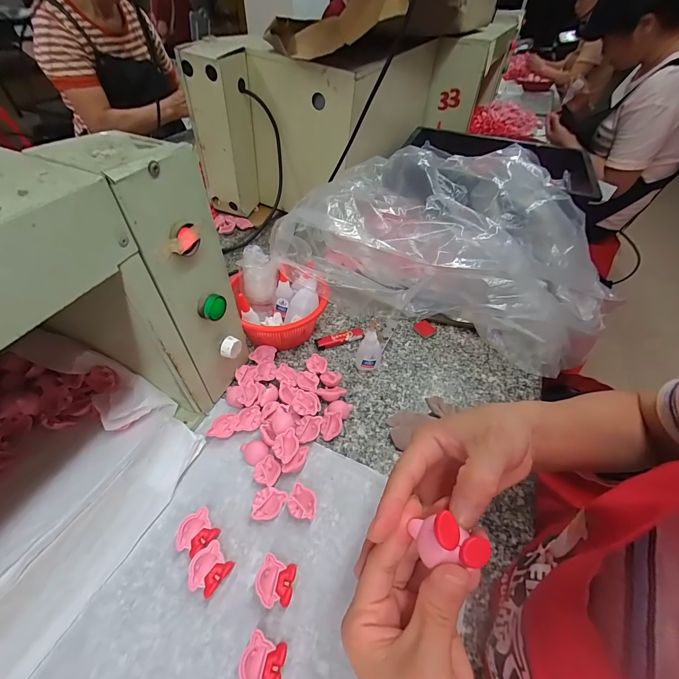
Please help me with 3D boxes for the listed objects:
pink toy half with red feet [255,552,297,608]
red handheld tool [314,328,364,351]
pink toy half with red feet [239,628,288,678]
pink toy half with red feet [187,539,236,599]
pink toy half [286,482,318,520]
[{"bbox_3d":[-0.057,0.219,0.301,0.033,0.015,0.035,13,48,11],"label":"pink toy half with red feet"},{"bbox_3d":[0.000,-0.002,0.511,0.076,0.012,0.020,-12,48,-12],"label":"red handheld tool"},{"bbox_3d":[-0.060,0.258,0.264,0.034,0.015,0.035,14,48,11],"label":"pink toy half with red feet"},{"bbox_3d":[-0.119,0.212,0.307,0.033,0.015,0.035,31,53,25],"label":"pink toy half with red feet"},{"bbox_3d":[-0.038,0.170,0.349,0.029,0.013,0.033,5,47,3],"label":"pink toy half"}]

